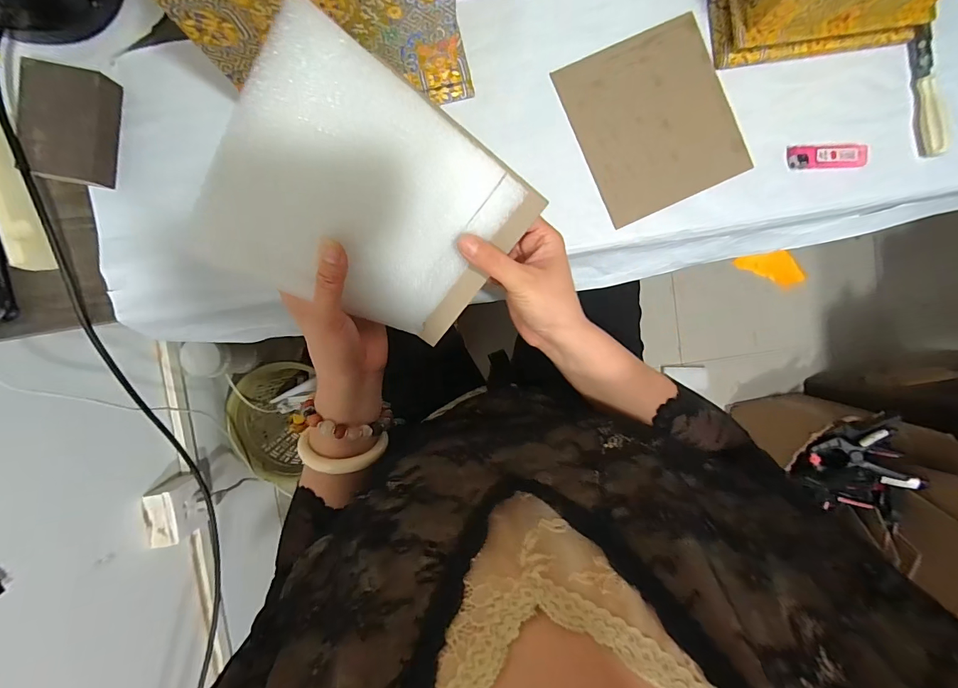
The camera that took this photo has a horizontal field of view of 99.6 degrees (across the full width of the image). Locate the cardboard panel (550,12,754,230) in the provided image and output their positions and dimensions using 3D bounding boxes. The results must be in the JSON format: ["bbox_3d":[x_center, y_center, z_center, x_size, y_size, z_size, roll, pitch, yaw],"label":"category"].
[{"bbox_3d":[0.178,-0.226,0.411,0.152,0.007,0.167,-24,91,1],"label":"cardboard panel"}]

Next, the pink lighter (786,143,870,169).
[{"bbox_3d":[0.356,-0.191,0.413,0.078,0.012,0.024,0,93,-3],"label":"pink lighter"}]

